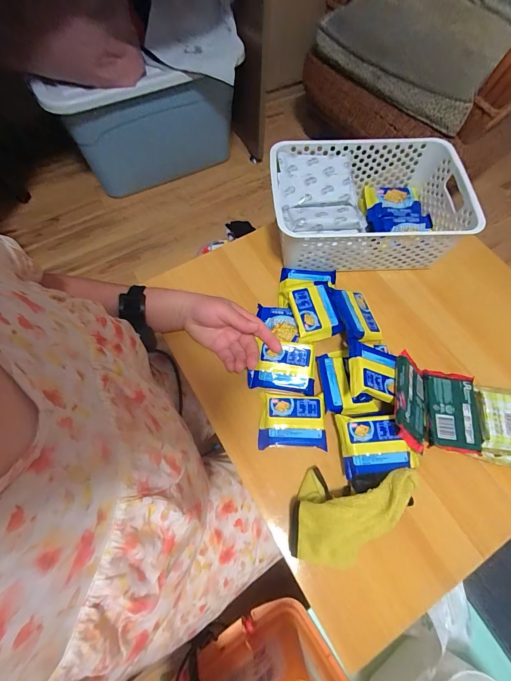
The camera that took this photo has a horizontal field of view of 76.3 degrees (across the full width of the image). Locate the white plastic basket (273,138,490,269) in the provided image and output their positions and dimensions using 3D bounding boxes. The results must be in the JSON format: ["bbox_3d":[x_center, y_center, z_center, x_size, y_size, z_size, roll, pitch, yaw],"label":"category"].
[{"bbox_3d":[0.182,-0.226,0.554,0.303,0.101,0.196,-2,67,-2],"label":"white plastic basket"}]

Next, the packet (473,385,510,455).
[{"bbox_3d":[0.337,0.110,0.452,0.056,0.016,0.090,7,67,2],"label":"packet"}]

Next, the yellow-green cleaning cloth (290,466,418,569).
[{"bbox_3d":[0.124,0.217,0.401,0.152,0.044,0.106,2,67,-1],"label":"yellow-green cleaning cloth"}]

